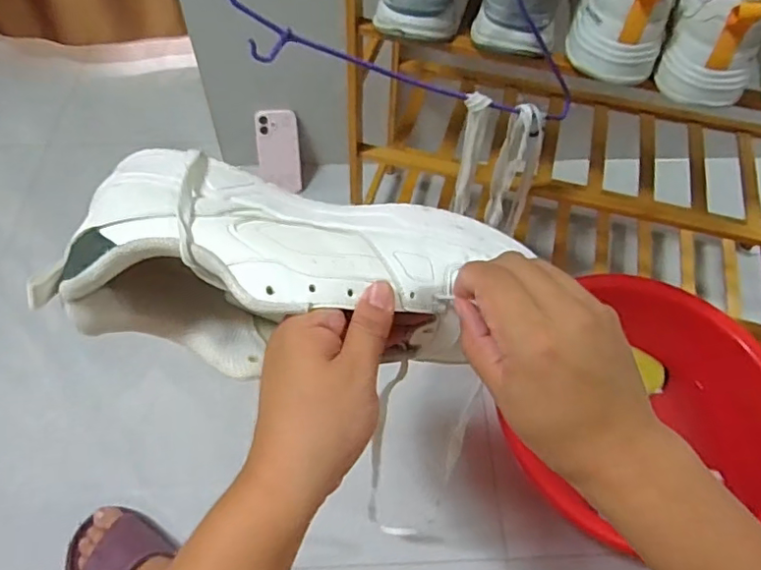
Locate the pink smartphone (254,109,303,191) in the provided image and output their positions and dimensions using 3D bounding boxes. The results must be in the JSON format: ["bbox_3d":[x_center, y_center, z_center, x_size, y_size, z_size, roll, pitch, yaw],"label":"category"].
[{"bbox_3d":[-0.188,-0.247,1.055,0.077,0.147,0.013,-4,20,-5],"label":"pink smartphone"}]

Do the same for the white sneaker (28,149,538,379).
[{"bbox_3d":[-0.051,-0.013,0.337,0.236,0.085,0.117,2,55,-8],"label":"white sneaker"}]

